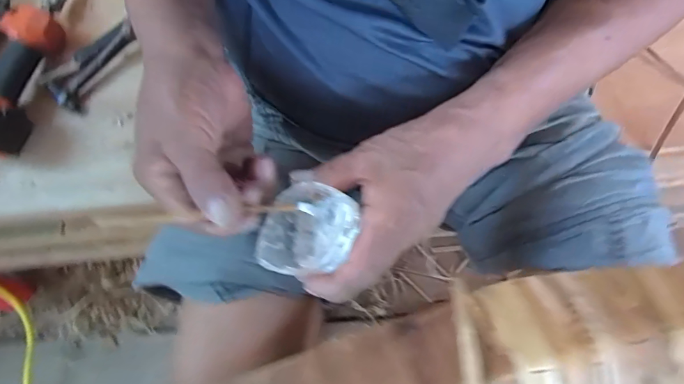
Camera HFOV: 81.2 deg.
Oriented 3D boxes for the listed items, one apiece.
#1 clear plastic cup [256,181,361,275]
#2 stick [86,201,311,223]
[{"bbox_3d":[-0.020,0.024,0.258,0.051,0.042,0.060,16,78,5],"label":"clear plastic cup"},{"bbox_3d":[-0.075,0.012,0.233,0.121,0.011,0.009,-4,77,-19],"label":"stick"}]

